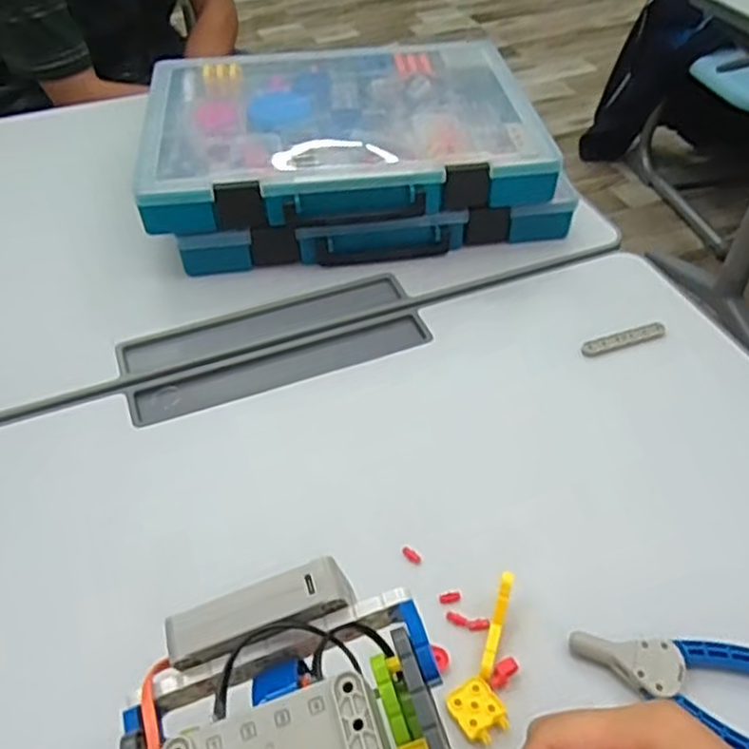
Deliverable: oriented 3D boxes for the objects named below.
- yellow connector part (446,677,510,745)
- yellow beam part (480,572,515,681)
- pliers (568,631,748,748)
[{"bbox_3d":[0.056,0.179,0.376,0.025,0.004,0.030,-25,52,-22],"label":"yellow connector part"},{"bbox_3d":[0.069,0.141,0.398,0.008,0.007,0.058,14,69,12],"label":"yellow beam part"},{"bbox_3d":[0.179,0.161,0.384,0.130,0.011,0.066,27,52,22],"label":"pliers"}]

